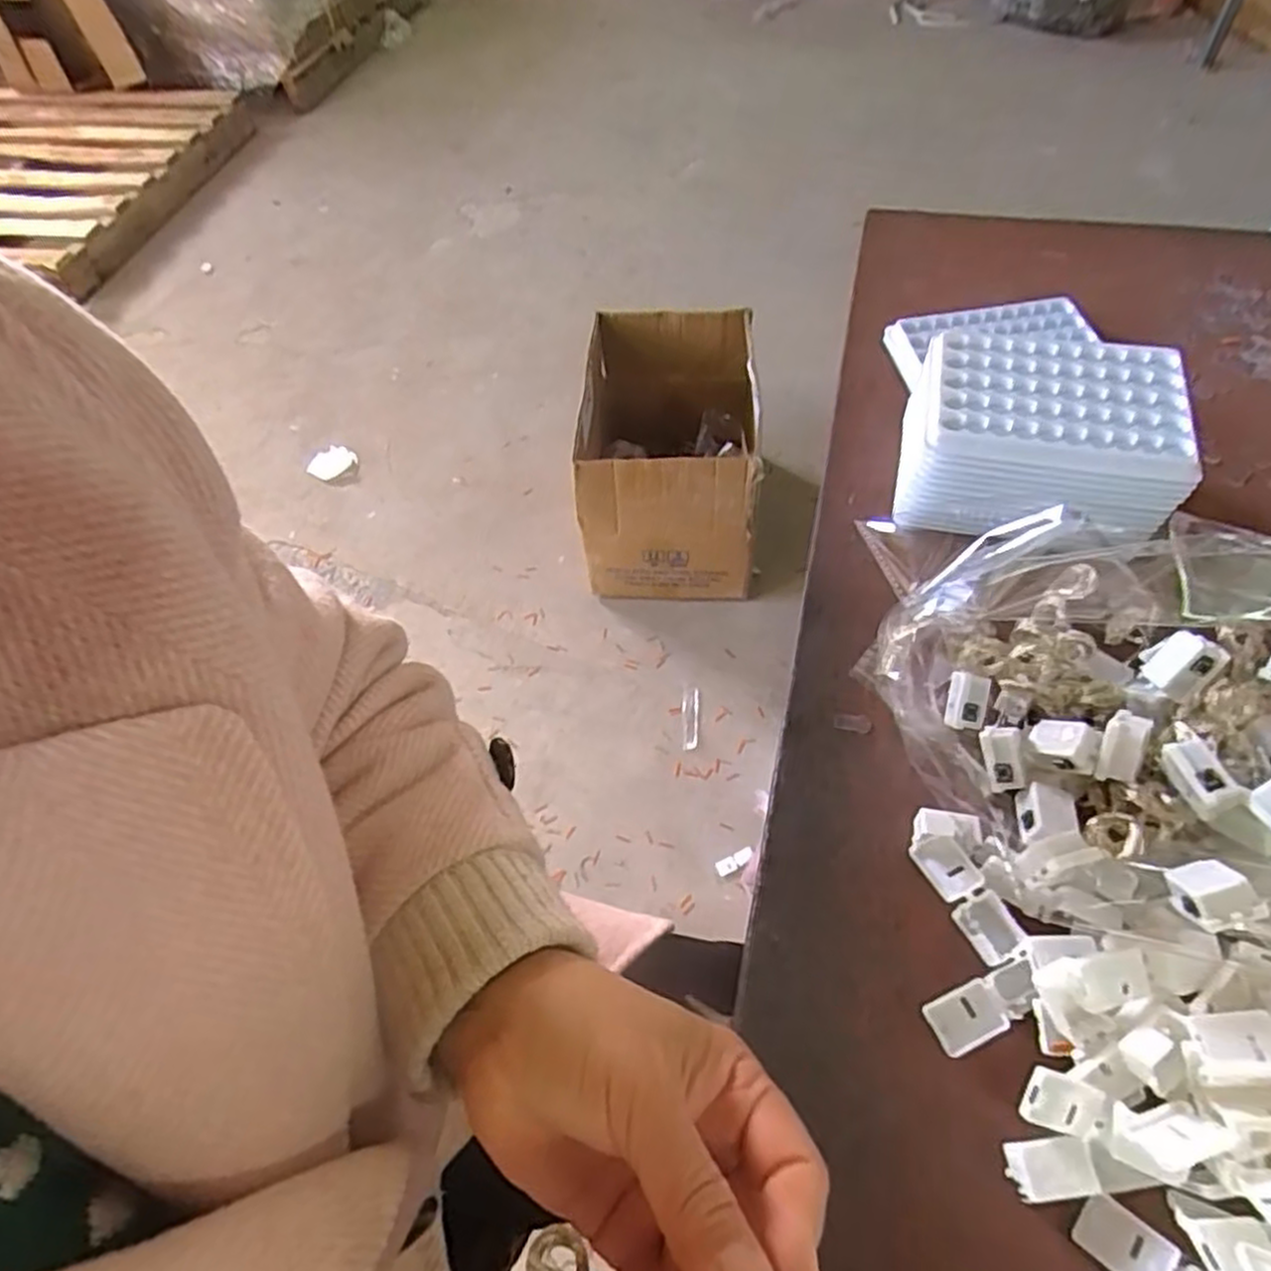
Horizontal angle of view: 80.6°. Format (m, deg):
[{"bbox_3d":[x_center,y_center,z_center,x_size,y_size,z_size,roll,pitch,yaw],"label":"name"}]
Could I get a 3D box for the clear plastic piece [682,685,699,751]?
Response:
[{"bbox_3d":[0.086,0.129,1.178,0.026,0.008,0.105,0,56,5],"label":"clear plastic piece"}]

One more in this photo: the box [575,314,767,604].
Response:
[{"bbox_3d":[0.060,-0.302,1.284,0.278,0.299,0.409,0,56,6],"label":"box"}]

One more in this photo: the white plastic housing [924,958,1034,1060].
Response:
[{"bbox_3d":[0.140,0.147,0.298,0.049,0.005,0.019,-22,57,-9],"label":"white plastic housing"}]

